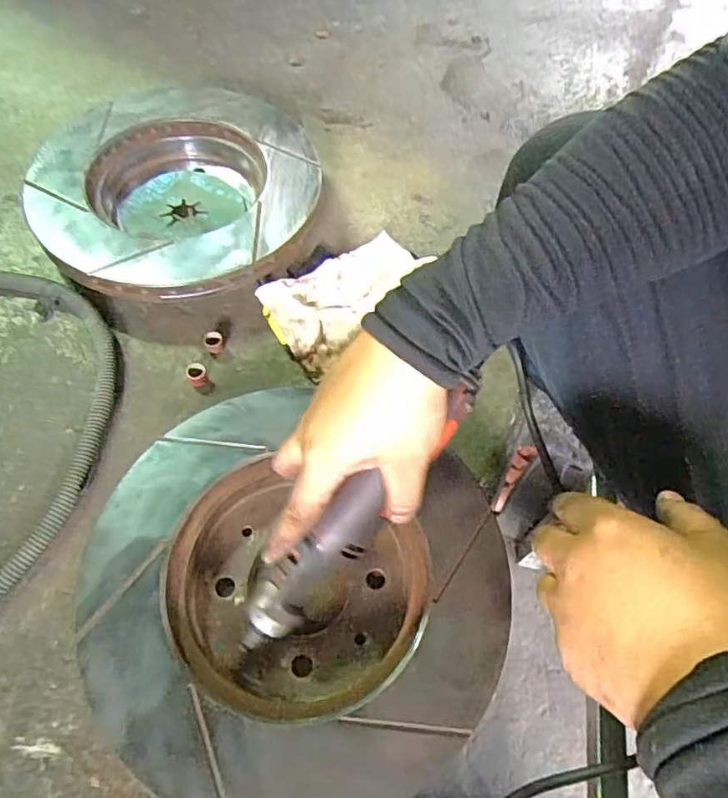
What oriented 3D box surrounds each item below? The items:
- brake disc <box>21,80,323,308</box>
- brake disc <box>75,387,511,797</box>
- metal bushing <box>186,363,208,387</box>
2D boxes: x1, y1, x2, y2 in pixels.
[{"bbox_3d":[-0.169,-0.187,0.521,0.242,0.050,0.242,1,60,-2],"label":"brake disc"},{"bbox_3d":[-0.045,0.122,0.352,0.247,0.045,0.229,1,60,-2],"label":"brake disc"},{"bbox_3d":[-0.134,-0.019,0.450,0.015,0.012,0.018,-22,64,-15],"label":"metal bushing"}]

